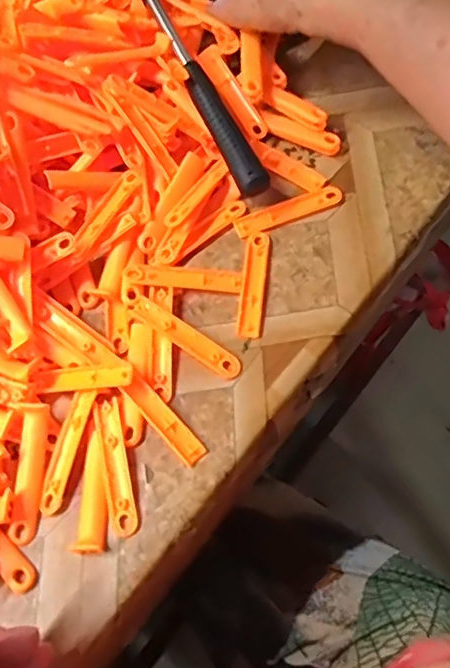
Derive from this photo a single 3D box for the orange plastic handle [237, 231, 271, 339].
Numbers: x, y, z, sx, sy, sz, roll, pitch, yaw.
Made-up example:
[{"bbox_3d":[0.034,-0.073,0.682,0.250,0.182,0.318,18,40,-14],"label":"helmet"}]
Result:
[{"bbox_3d":[0.019,-0.034,0.369,0.016,0.004,0.076,6,66,6],"label":"orange plastic handle"}]

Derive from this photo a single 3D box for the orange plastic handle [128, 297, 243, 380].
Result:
[{"bbox_3d":[-0.025,0.002,0.350,0.076,0.013,0.015,32,71,16],"label":"orange plastic handle"}]

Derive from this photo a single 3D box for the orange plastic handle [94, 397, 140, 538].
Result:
[{"bbox_3d":[-0.061,0.074,0.322,0.015,0.006,0.075,-14,66,-3],"label":"orange plastic handle"}]

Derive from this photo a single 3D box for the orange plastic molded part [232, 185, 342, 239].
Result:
[{"bbox_3d":[0.044,-0.085,0.391,0.076,0.004,0.016,-21,66,-7],"label":"orange plastic molded part"}]

